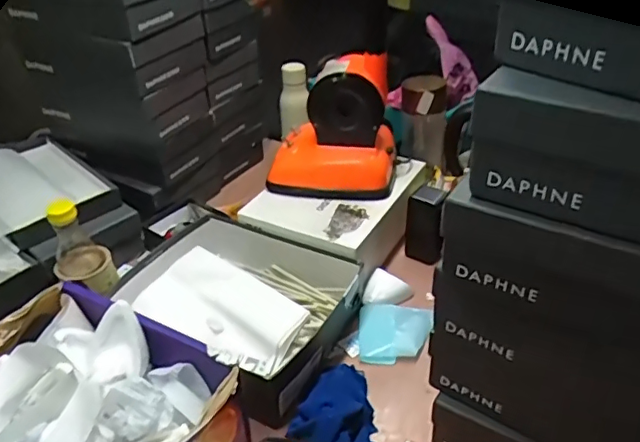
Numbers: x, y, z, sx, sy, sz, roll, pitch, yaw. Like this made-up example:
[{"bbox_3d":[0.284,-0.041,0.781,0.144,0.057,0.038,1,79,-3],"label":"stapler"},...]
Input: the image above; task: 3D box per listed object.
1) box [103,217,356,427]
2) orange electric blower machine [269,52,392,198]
[{"bbox_3d":[-0.149,0.128,0.854,0.361,0.084,0.281,17,40,25],"label":"box"},{"bbox_3d":[0.018,-0.148,0.932,0.213,0.226,0.097,2,36,7],"label":"orange electric blower machine"}]

